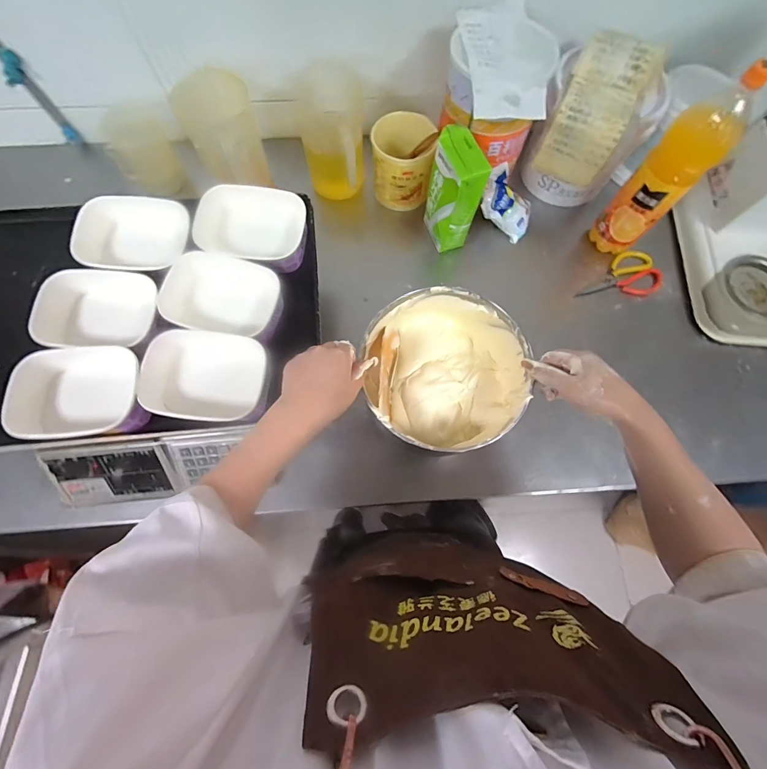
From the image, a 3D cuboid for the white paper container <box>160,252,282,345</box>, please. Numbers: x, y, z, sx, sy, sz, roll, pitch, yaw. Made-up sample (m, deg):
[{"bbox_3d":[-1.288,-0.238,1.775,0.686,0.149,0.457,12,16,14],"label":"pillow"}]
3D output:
[{"bbox_3d":[-0.241,-0.134,0.546,0.169,0.053,0.105,11,74,2],"label":"white paper container"}]

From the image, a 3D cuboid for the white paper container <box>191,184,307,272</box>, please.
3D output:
[{"bbox_3d":[-0.205,-0.242,0.570,0.183,0.055,0.130,2,73,-1],"label":"white paper container"}]

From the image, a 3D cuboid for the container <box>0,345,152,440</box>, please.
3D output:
[{"bbox_3d":[-0.413,0.013,0.510,0.166,0.083,0.131,-5,74,-3],"label":"container"}]

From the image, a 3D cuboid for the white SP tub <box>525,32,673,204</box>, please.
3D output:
[{"bbox_3d":[0.398,-0.492,0.706,0.189,0.221,0.189,33,75,8],"label":"white SP tub"}]

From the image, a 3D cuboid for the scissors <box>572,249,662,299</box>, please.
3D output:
[{"bbox_3d":[0.498,-0.215,0.759,0.176,0.020,0.100,-28,81,-1],"label":"scissors"}]

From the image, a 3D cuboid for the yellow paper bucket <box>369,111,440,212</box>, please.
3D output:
[{"bbox_3d":[0.034,-0.464,0.749,0.115,0.111,0.138,-3,74,-3],"label":"yellow paper bucket"}]

